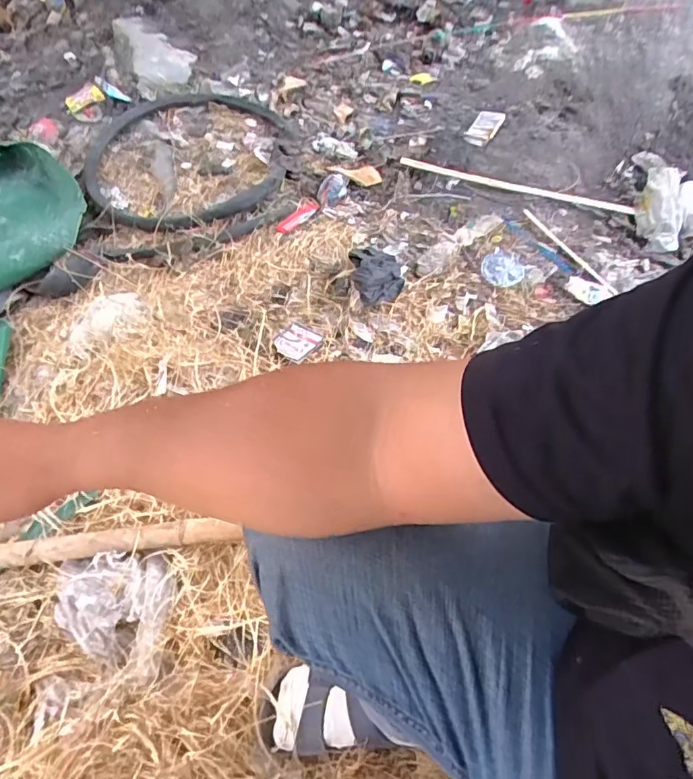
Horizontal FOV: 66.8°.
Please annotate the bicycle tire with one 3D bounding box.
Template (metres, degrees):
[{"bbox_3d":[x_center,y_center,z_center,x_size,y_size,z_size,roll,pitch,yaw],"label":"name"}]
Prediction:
[{"bbox_3d":[-0.395,-0.596,1.336,0.508,0.038,0.619,9,52,1],"label":"bicycle tire"}]

